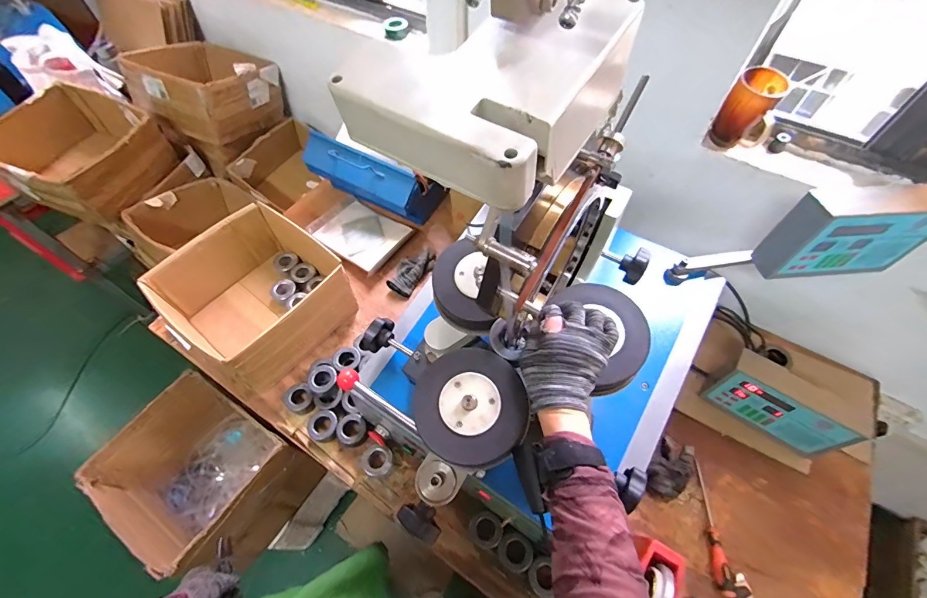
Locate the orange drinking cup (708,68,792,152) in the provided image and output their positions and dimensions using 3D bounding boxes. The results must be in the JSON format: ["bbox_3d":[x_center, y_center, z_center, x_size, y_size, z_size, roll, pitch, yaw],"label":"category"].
[{"bbox_3d":[0.516,-0.331,0.709,0.089,0.115,0.074,37,65,21],"label":"orange drinking cup"}]

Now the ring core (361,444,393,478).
[{"bbox_3d":[-0.174,0.329,0.796,0.062,0.030,0.061,0,57,0],"label":"ring core"}]

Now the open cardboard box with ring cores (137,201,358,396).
[{"bbox_3d":[-0.473,-0.009,0.938,0.329,0.193,0.349,32,63,19],"label":"open cardboard box with ring cores"}]

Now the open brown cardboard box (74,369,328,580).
[{"bbox_3d":[-0.589,0.423,0.947,0.325,0.318,0.283,28,62,17],"label":"open brown cardboard box"}]

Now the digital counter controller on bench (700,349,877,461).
[{"bbox_3d":[0.638,0.212,0.800,0.228,0.151,0.075,29,62,18],"label":"digital counter controller on bench"}]

